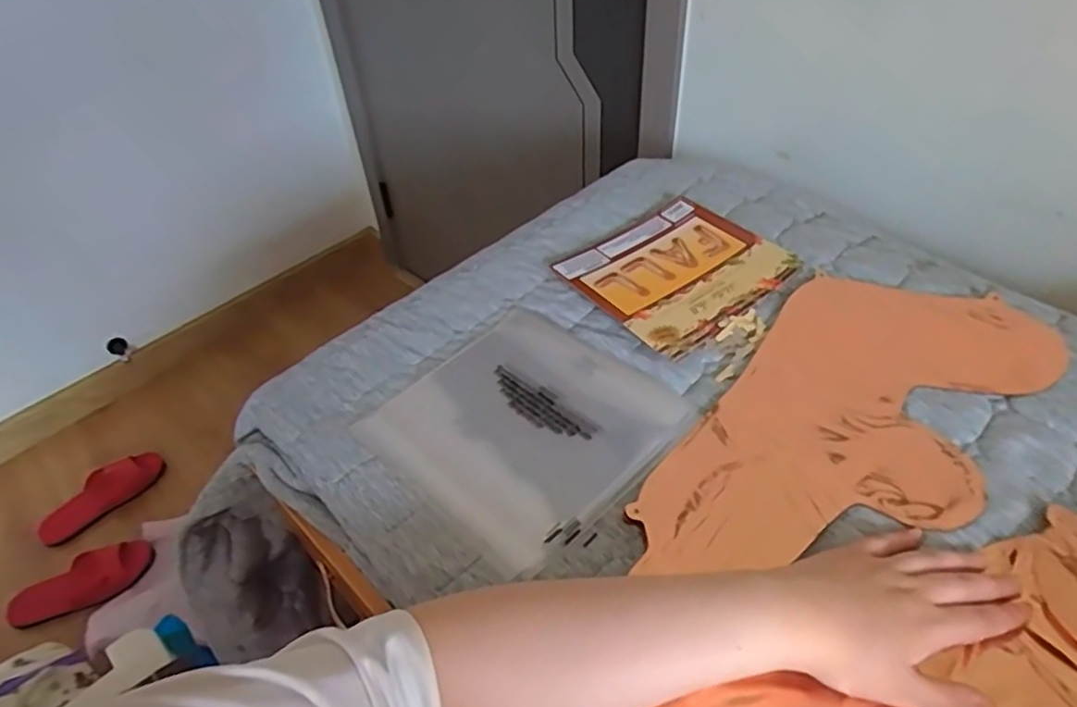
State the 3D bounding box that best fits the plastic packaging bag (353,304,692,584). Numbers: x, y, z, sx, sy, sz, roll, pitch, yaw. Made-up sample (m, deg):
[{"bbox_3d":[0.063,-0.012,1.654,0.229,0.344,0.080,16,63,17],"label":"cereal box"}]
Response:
[{"bbox_3d":[-0.012,0.059,0.559,0.207,0.014,0.206,33,56,31],"label":"plastic packaging bag"}]

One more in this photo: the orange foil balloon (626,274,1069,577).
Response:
[{"bbox_3d":[0.252,0.055,0.538,0.197,0.012,0.398,33,56,31],"label":"orange foil balloon"}]

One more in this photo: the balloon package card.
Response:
[{"bbox_3d":[0.142,-0.088,0.685,0.194,0.012,0.169,-32,51,-24],"label":"balloon package card"}]

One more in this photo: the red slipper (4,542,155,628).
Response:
[{"bbox_3d":[-0.870,0.429,1.258,0.246,0.052,0.100,-24,49,-18],"label":"red slipper"}]

